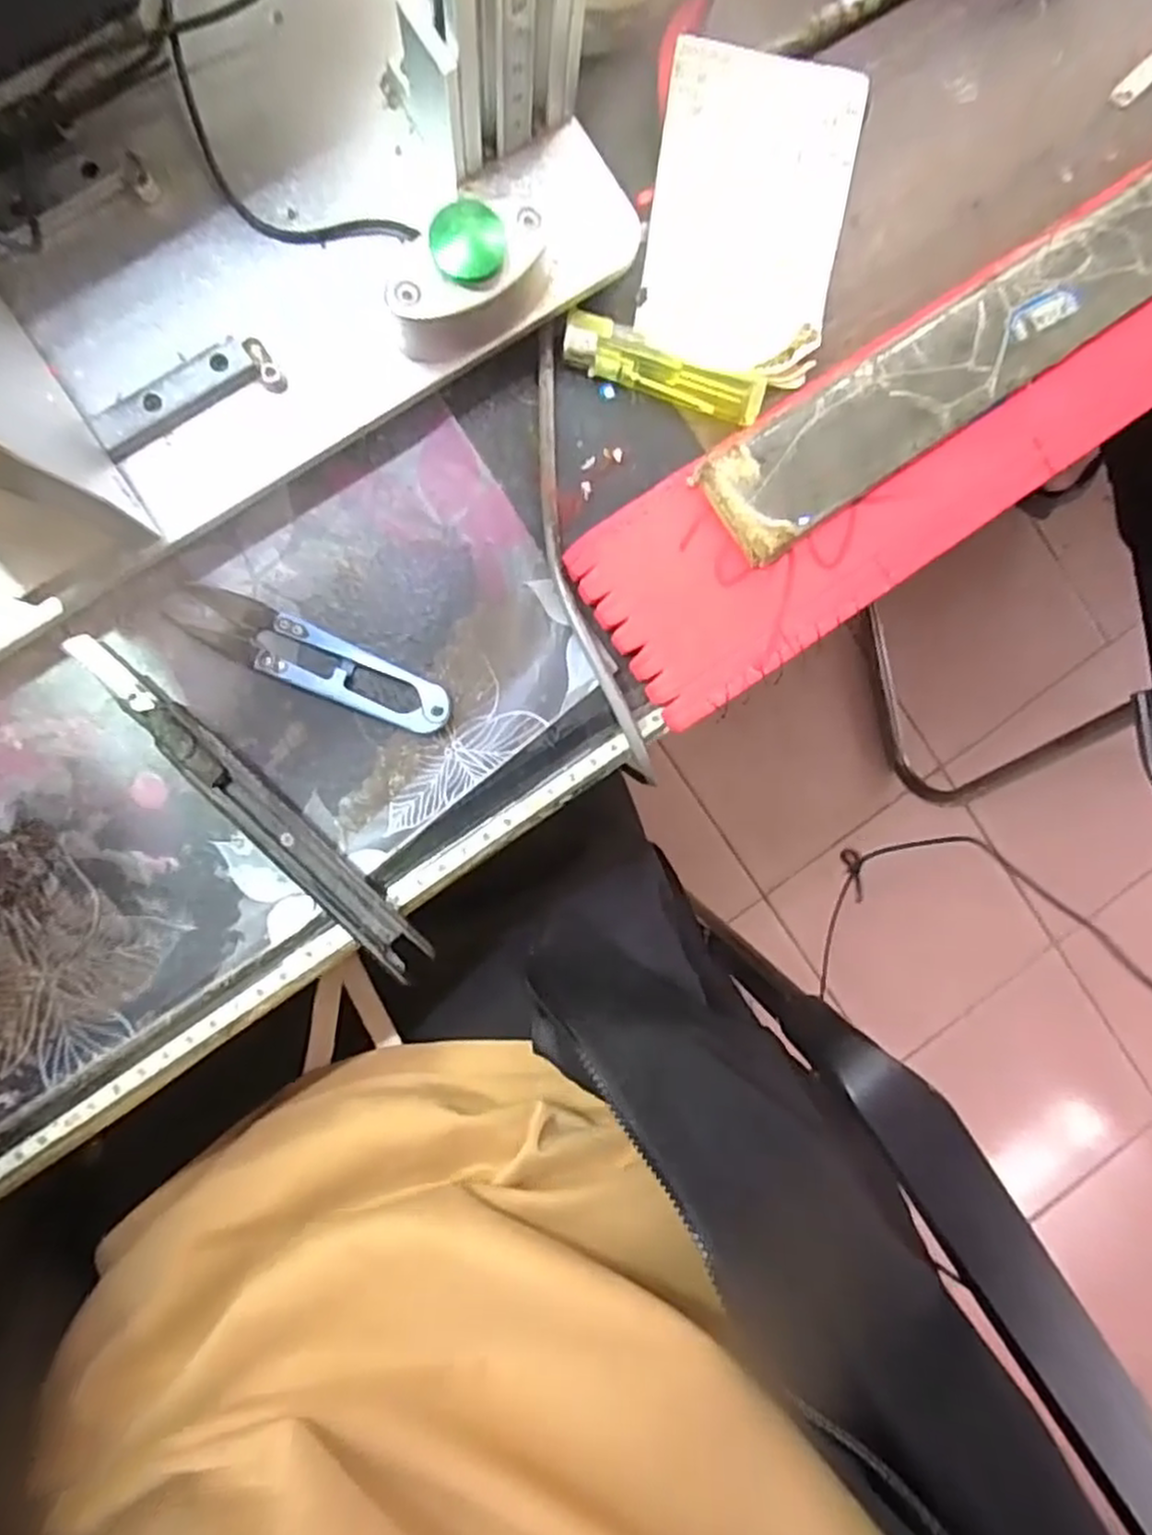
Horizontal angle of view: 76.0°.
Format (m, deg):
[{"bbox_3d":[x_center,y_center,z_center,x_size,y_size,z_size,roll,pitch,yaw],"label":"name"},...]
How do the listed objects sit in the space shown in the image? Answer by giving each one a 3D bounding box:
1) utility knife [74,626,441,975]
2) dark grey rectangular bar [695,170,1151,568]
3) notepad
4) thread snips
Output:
[{"bbox_3d":[-0.116,0.013,0.264,0.018,0.013,0.162,-45,95,-4],"label":"utility knife"},{"bbox_3d":[0.166,-0.168,0.280,0.270,0.008,0.042,-35,94,-5],"label":"dark grey rectangular bar"},{"bbox_3d":[0.064,-0.202,0.267,0.071,0.017,0.099,8,90,-4],"label":"notepad"},{"bbox_3d":[-0.094,-0.038,0.269,0.101,0.009,0.023,23,88,-6],"label":"thread snips"}]

